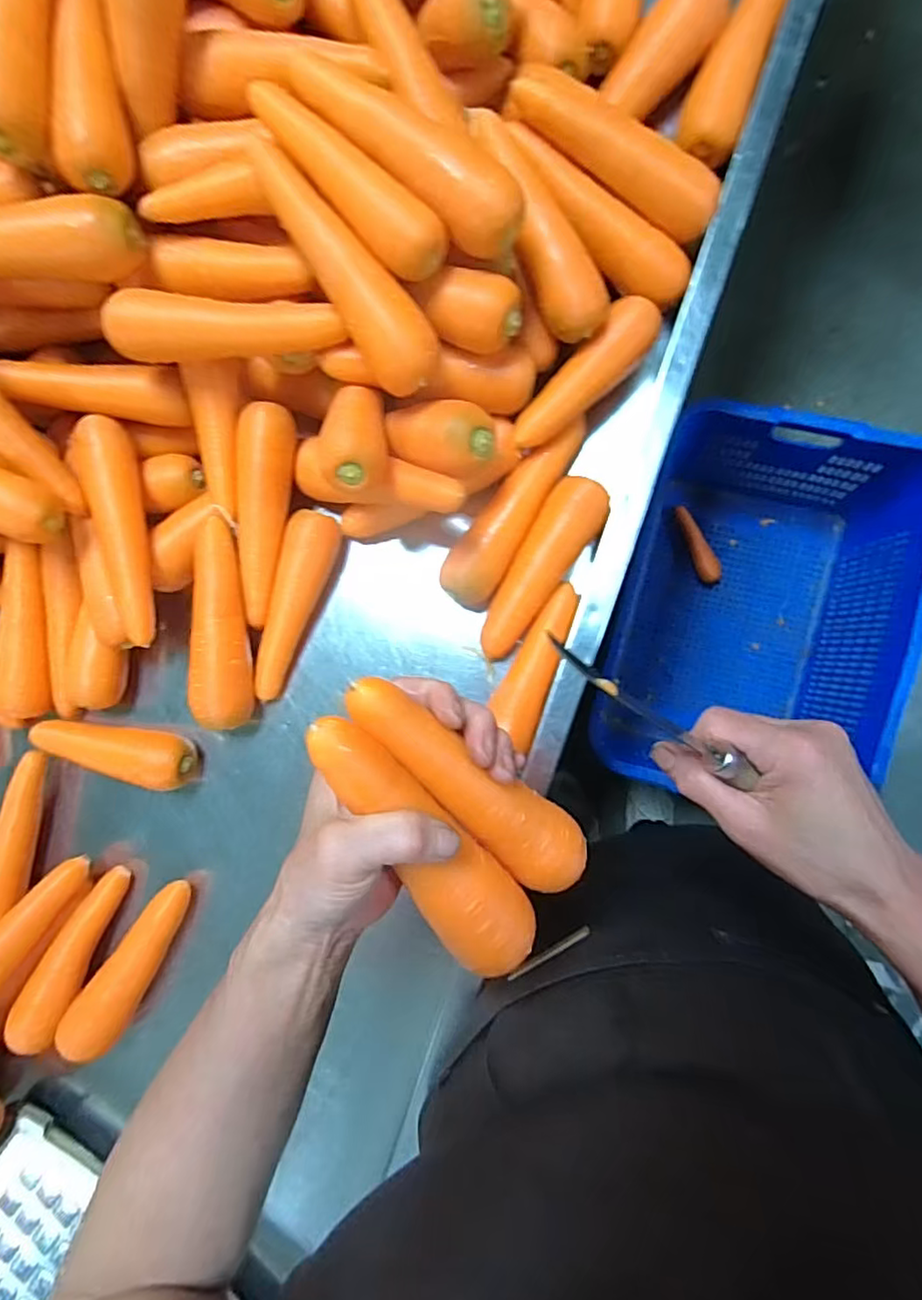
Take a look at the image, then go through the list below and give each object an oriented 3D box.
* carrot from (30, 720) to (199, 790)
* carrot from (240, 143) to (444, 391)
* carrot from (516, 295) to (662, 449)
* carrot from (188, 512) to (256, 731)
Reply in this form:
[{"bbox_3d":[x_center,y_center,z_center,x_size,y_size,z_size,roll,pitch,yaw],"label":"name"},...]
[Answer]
[{"bbox_3d":[-0.312,0.083,0.538,0.168,0.037,0.049,13,90,9],"label":"carrot"},{"bbox_3d":[-0.076,-0.253,0.403,0.044,0.047,0.173,-34,83,6],"label":"carrot"},{"bbox_3d":[0.094,-0.209,0.464,0.140,0.030,0.035,-44,82,5],"label":"carrot"},{"bbox_3d":[-0.201,-0.021,0.516,0.041,0.041,0.171,1,88,9],"label":"carrot"}]

